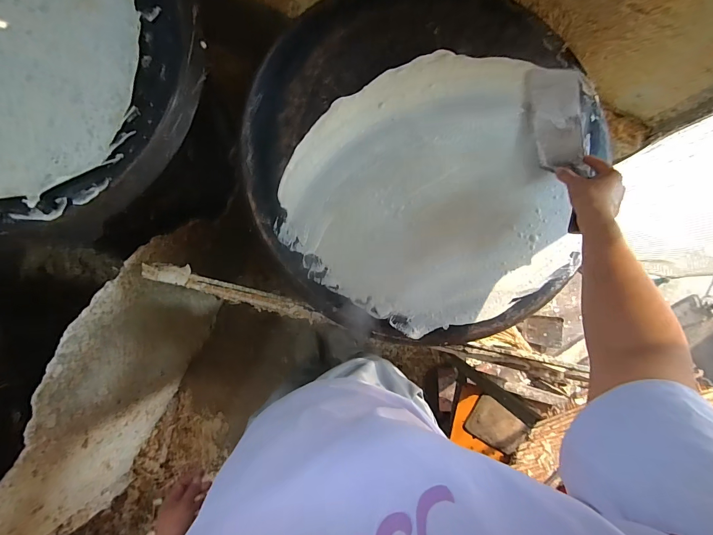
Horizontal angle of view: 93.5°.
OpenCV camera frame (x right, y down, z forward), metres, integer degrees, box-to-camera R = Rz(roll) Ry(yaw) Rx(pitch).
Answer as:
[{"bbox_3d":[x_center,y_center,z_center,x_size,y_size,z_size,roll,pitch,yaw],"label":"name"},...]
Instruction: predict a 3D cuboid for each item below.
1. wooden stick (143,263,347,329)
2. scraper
[{"bbox_3d":[-0.213,0.052,0.638,0.369,0.029,0.036,16,85,-3],"label":"wooden stick"},{"bbox_3d":[0.333,-0.191,0.536,0.090,0.035,0.287,4,76,-6],"label":"scraper"}]

